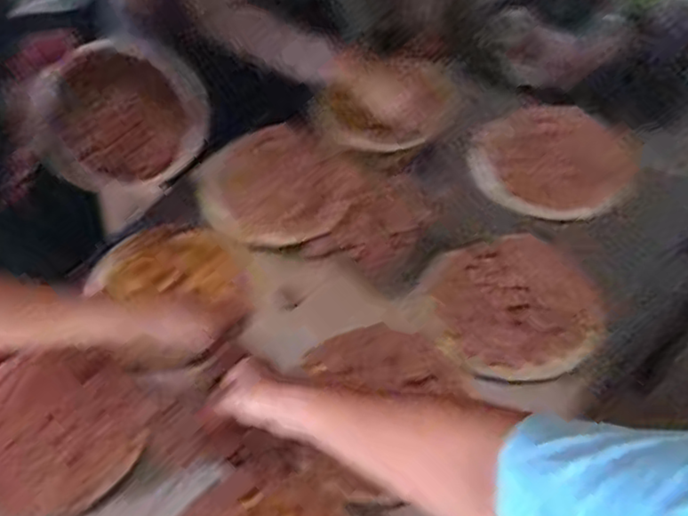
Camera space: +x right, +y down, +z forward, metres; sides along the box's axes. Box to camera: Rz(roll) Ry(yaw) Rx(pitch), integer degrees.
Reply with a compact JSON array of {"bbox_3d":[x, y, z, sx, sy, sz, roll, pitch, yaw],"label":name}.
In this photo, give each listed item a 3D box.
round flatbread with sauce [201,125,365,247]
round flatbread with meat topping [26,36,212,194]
[{"bbox_3d":[-0.087,-0.098,0.933,0.204,0.016,0.160,-13,76,-4],"label":"round flatbread with sauce"},{"bbox_3d":[-0.277,-0.178,0.874,0.209,0.182,0.010,-43,23,-21],"label":"round flatbread with meat topping"}]

